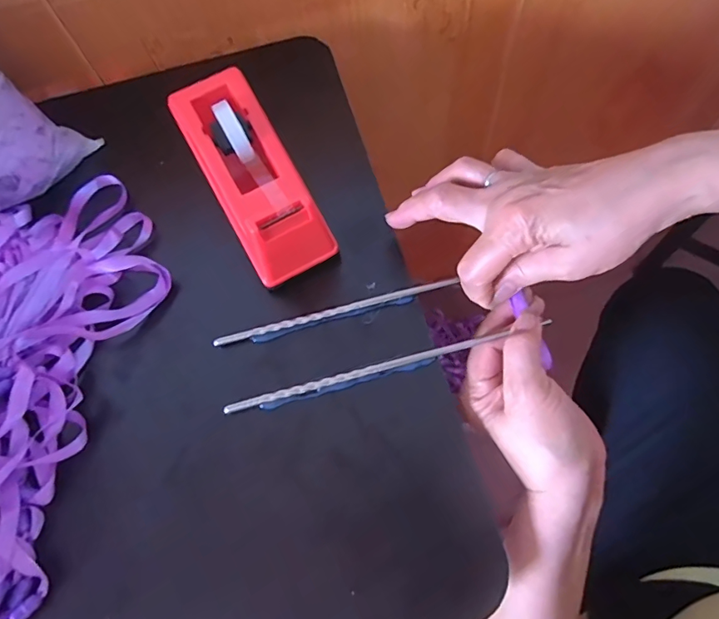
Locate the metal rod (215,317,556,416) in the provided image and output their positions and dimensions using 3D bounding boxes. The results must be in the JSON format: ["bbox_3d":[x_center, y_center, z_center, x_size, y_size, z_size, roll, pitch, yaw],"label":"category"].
[{"bbox_3d":[0.022,0.037,0.317,0.224,0.008,0.007,-15,68,-4],"label":"metal rod"}]

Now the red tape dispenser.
[{"bbox_3d":[-0.077,-0.098,0.345,0.064,0.070,0.155,-30,68,-8],"label":"red tape dispenser"}]

